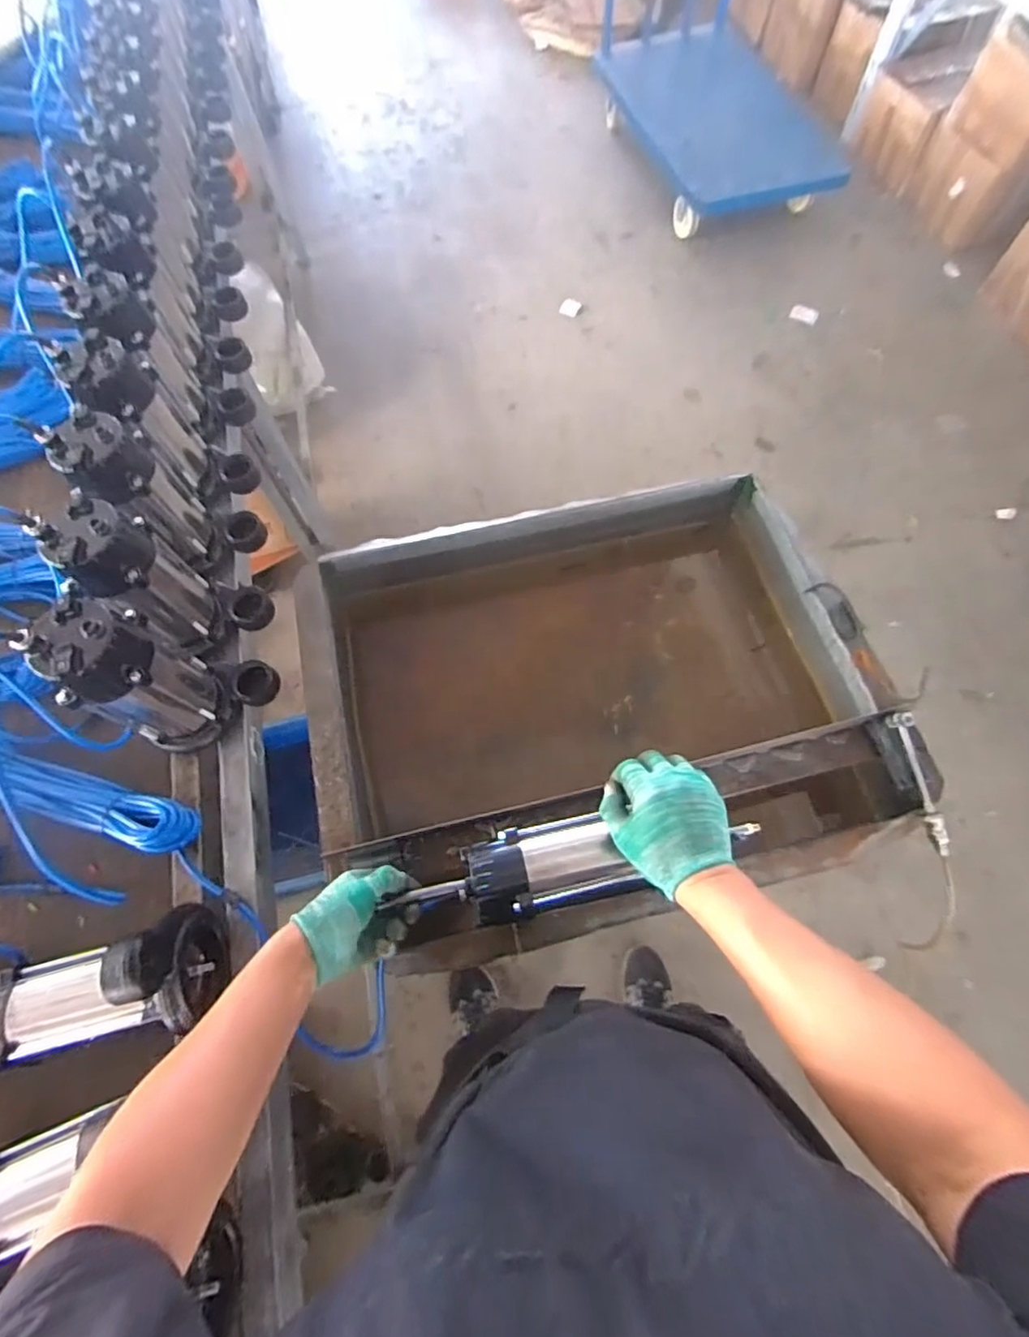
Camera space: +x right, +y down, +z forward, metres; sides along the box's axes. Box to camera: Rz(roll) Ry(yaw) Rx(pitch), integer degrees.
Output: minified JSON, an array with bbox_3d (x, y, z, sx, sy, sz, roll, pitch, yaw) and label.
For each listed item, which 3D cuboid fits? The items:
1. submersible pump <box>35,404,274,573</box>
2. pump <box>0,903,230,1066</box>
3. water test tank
[{"bbox_3d":[-0.457,-0.233,0.770,0.149,0.221,0.115,-38,71,-13],"label":"submersible pump"},{"bbox_3d":[-0.438,0.320,0.585,0.232,0.151,0.112,-10,67,-3],"label":"pump"},{"bbox_3d":[0.107,0.050,0.930,0.746,0.316,0.621,-13,67,-4],"label":"water test tank"}]

